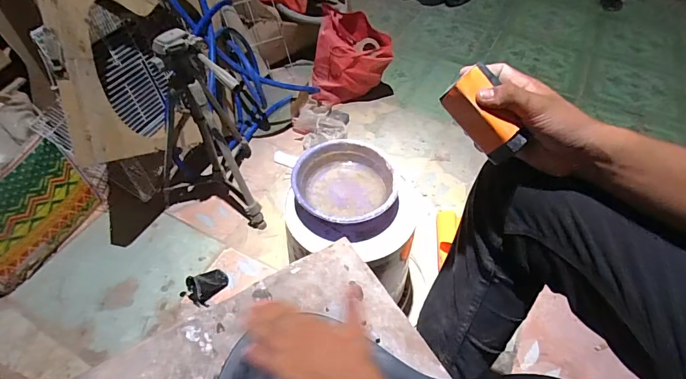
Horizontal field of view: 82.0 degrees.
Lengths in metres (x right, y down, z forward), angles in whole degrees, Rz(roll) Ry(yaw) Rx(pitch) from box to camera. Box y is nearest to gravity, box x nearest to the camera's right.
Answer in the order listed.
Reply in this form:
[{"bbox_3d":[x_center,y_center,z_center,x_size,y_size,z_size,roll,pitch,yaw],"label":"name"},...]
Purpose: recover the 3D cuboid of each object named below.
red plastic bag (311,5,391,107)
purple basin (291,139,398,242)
[{"bbox_3d":[0.028,-0.478,1.455,0.279,0.290,0.161,-2,50,-3],"label":"red plastic bag"},{"bbox_3d":[0.002,0.000,0.779,0.188,0.071,0.191,1,50,-1],"label":"purple basin"}]

